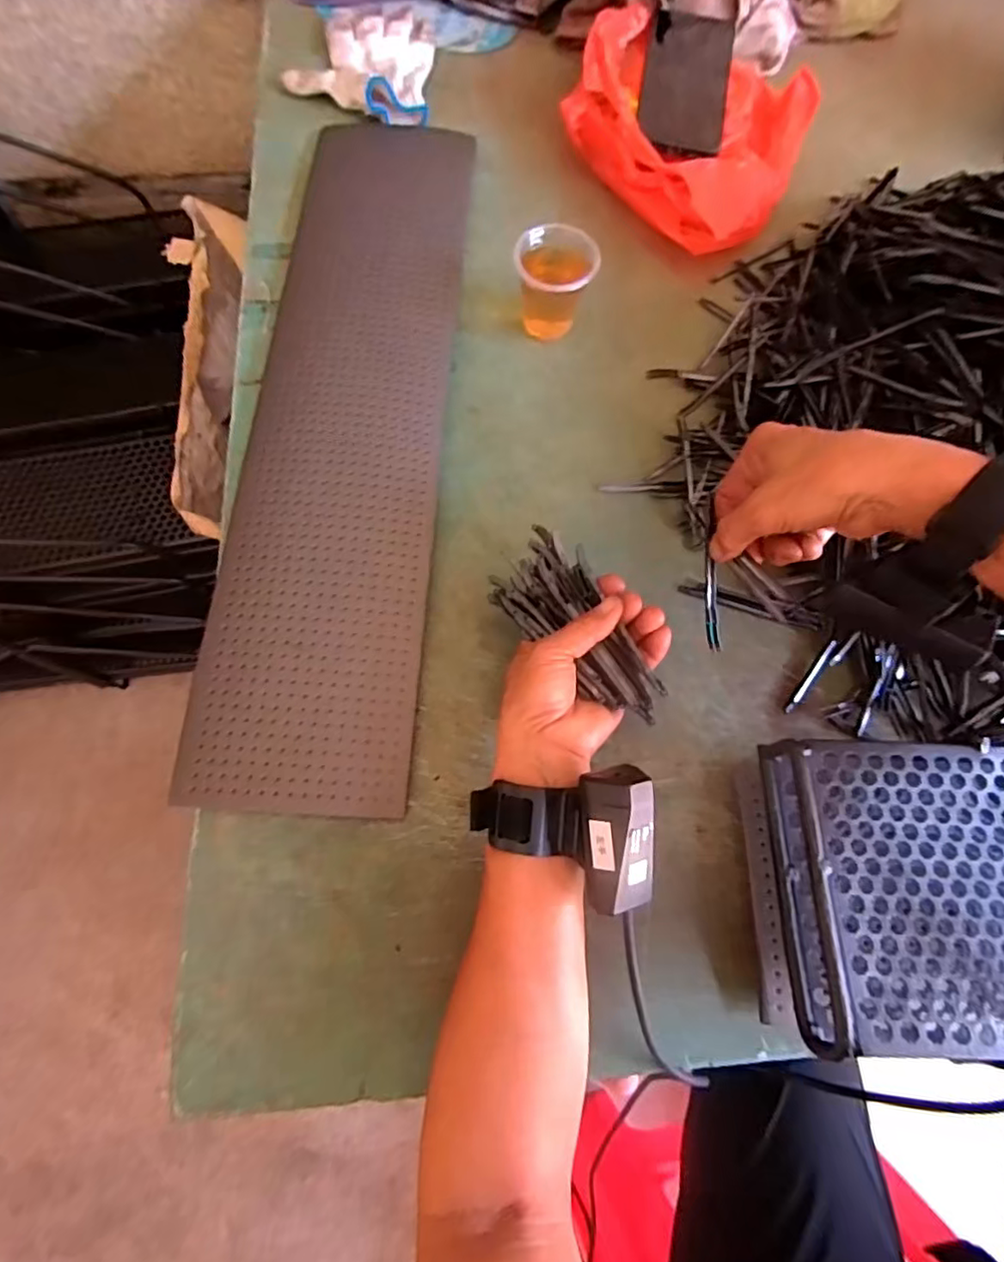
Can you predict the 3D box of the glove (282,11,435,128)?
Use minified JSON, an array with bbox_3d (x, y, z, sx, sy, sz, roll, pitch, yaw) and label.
[{"bbox_3d":[-0.135,-0.550,0.588,0.134,0.028,0.148,7,71,0],"label":"glove"}]

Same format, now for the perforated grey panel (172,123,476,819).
[{"bbox_3d":[-0.116,-0.176,0.470,0.146,0.020,0.601,3,71,1],"label":"perforated grey panel"}]

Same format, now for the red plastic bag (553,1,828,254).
[{"bbox_3d":[0.166,-0.451,0.546,0.224,0.067,0.191,42,74,11],"label":"red plastic bag"}]

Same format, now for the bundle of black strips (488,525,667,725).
[{"bbox_3d":[0.046,-0.002,0.373,0.055,0.025,0.133,-32,72,-13],"label":"bundle of black strips"}]

